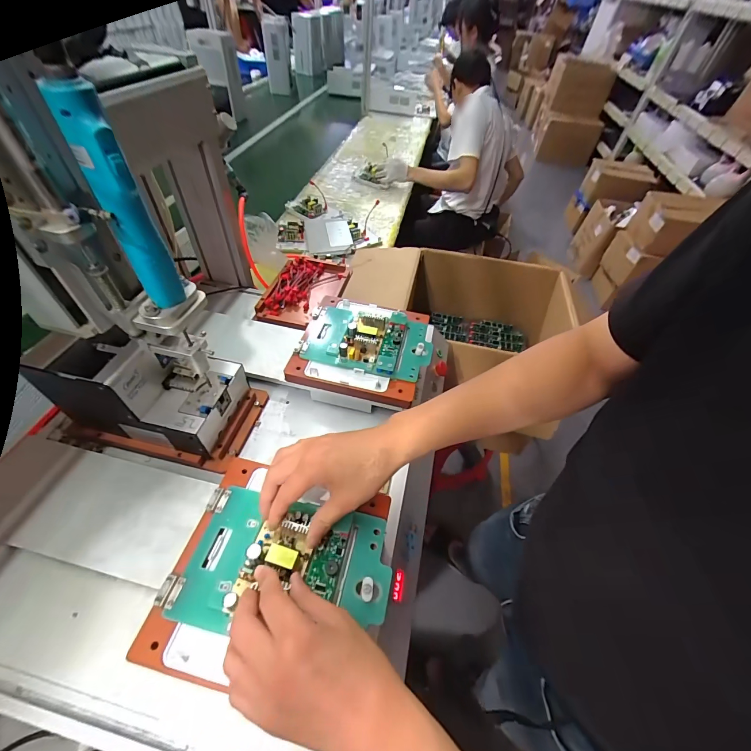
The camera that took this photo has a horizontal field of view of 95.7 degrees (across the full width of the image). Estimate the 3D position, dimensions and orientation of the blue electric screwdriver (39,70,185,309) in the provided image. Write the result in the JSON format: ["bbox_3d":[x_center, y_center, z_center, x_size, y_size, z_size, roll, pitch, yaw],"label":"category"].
[{"bbox_3d":[-0.195,-0.126,0.269,0.022,0.163,0.028,34,57,21],"label":"blue electric screwdriver"}]

